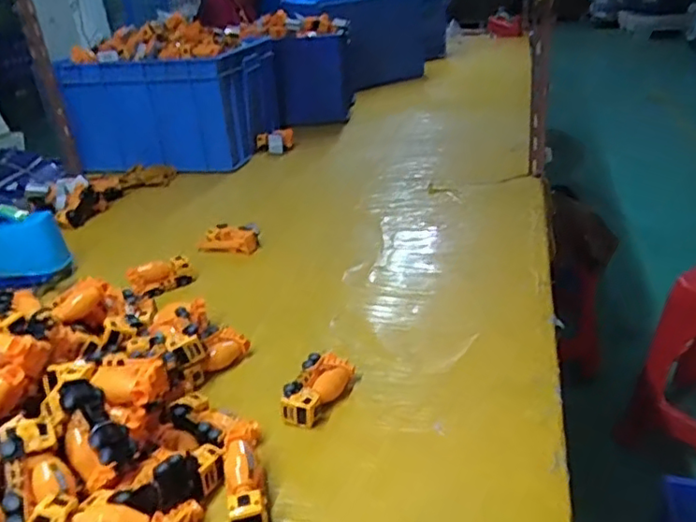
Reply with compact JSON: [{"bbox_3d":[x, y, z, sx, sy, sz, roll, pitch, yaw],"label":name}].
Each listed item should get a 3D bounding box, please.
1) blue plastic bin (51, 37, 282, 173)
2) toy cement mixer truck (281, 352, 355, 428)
[{"bbox_3d":[-0.474,-0.444,1.733,0.458,0.305,0.435,2,27,14],"label":"blue plastic bin"},{"bbox_3d":[-0.036,0.153,0.713,0.052,0.042,0.107,10,30,28],"label":"toy cement mixer truck"}]

